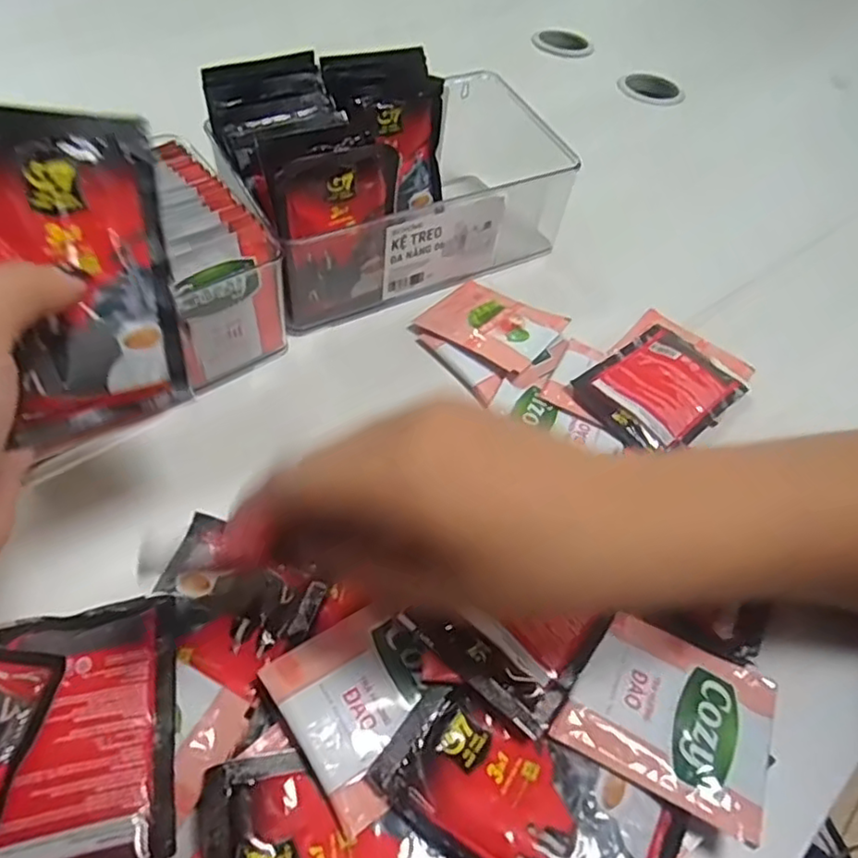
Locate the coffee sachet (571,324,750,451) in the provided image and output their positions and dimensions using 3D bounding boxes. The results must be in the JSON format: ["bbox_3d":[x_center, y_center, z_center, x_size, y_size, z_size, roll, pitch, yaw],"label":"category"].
[{"bbox_3d":[0.133,-0.027,0.357,0.098,0.006,0.065,-31,62,-28],"label":"coffee sachet"}]

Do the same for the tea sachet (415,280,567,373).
[{"bbox_3d":[0.039,-0.065,0.383,0.071,0.009,0.063,34,55,17],"label":"tea sachet"}]

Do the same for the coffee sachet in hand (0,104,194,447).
[{"bbox_3d":[-0.117,-0.051,0.210,0.010,0.101,0.063,10,23,43],"label":"coffee sachet in hand"}]

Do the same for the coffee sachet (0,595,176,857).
[{"bbox_3d":[-0.121,0.109,0.218,0.061,0.008,0.097,-6,53,-13],"label":"coffee sachet"}]

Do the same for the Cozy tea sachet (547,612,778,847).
[{"bbox_3d":[0.096,0.108,0.245,0.075,0.007,0.068,27,49,15],"label":"Cozy tea sachet"}]

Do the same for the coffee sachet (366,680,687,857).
[{"bbox_3d":[0.034,0.132,0.219,0.098,0.012,0.052,31,54,15],"label":"coffee sachet"}]

